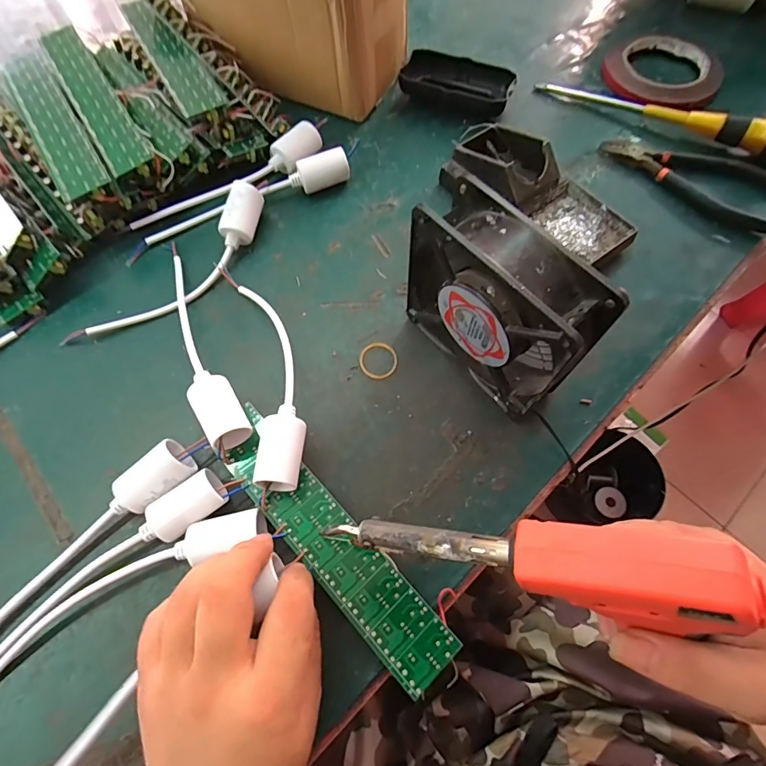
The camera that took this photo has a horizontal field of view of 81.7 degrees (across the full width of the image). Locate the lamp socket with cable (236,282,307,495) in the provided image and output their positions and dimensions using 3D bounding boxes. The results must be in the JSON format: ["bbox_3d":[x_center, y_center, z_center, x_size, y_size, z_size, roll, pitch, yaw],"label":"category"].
[{"bbox_3d":[-0.081,-0.009,0.315,0.035,0.042,0.170,-14,67,-5],"label":"lamp socket with cable"}]

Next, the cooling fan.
[{"bbox_3d":[0.069,-0.047,0.285,0.040,0.121,0.121,-39,71,-15],"label":"cooling fan"}]

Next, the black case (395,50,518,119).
[{"bbox_3d":[0.073,-0.295,0.441,0.109,0.025,0.054,22,68,10],"label":"black case"}]

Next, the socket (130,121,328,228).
[{"bbox_3d":[-0.135,-0.179,0.399,0.184,0.026,0.034,-33,70,-13],"label":"socket"}]

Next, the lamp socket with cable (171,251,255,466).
[{"bbox_3d":[-0.138,-0.026,0.328,0.027,0.037,0.180,-27,68,-10],"label":"lamp socket with cable"}]

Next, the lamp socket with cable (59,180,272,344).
[{"bbox_3d":[-0.163,-0.096,0.359,0.052,0.036,0.205,40,73,17],"label":"lamp socket with cable"}]

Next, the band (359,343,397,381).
[{"bbox_3d":[-0.003,-0.018,0.339,0.029,0.004,0.031,0,66,1],"label":"band"}]

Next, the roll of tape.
[{"bbox_3d":[0.284,-0.318,0.449,0.111,0.020,0.125,28,70,13],"label":"roll of tape"}]

